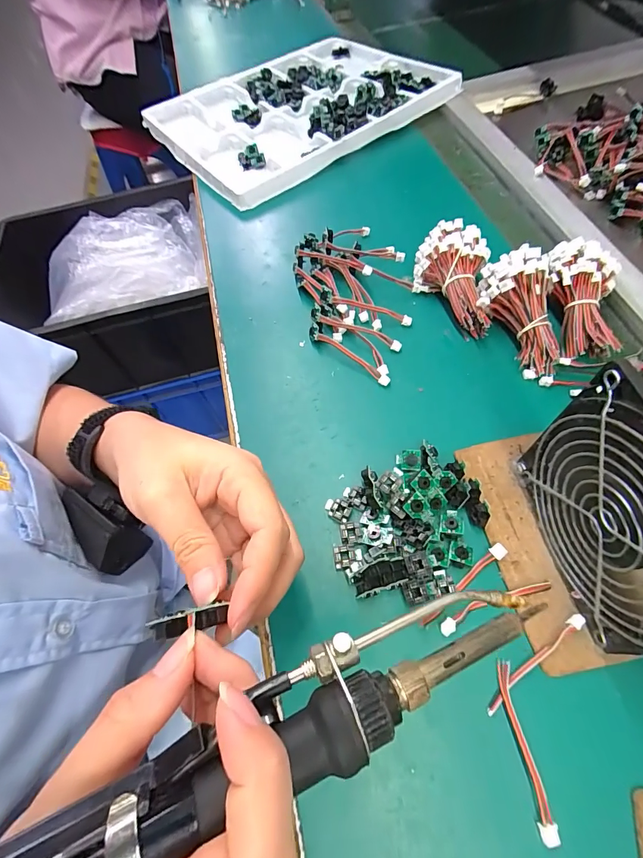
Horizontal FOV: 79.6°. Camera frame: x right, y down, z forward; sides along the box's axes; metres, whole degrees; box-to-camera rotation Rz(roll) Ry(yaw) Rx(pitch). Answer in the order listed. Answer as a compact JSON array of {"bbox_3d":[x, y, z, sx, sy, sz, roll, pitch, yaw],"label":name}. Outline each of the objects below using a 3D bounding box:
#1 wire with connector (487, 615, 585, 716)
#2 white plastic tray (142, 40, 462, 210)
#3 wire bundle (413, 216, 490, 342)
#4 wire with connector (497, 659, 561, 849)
[{"bbox_3d":[0.121,0.132,0.217,0.075,0.008,0.008,-33,63,-14],"label":"wire with connector"},{"bbox_3d":[-0.033,-0.462,0.547,0.380,0.030,0.297,-35,64,-15],"label":"white plastic tray"},{"bbox_3d":[0.115,-0.132,0.345,0.064,0.050,0.095,5,61,7],"label":"wire bundle"},{"bbox_3d":[0.106,0.166,0.202,0.008,0.004,0.076,-6,60,1],"label":"wire with connector"}]

